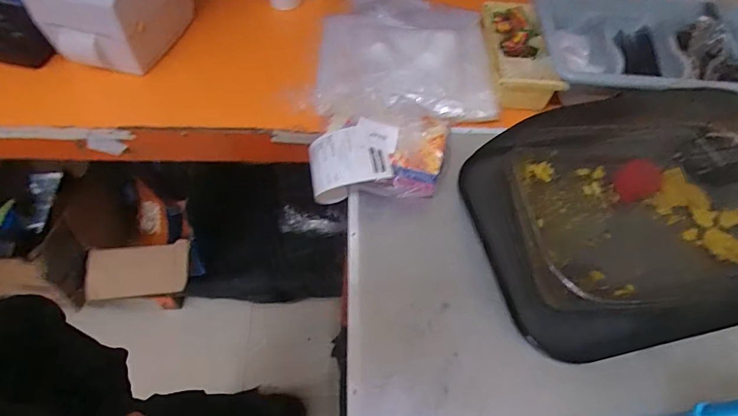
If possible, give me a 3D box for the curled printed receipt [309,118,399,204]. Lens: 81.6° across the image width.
[{"bbox_3d":[-0.024,-0.070,0.624,0.142,0.061,0.093,-16,82,1],"label":"curled printed receipt"}]

